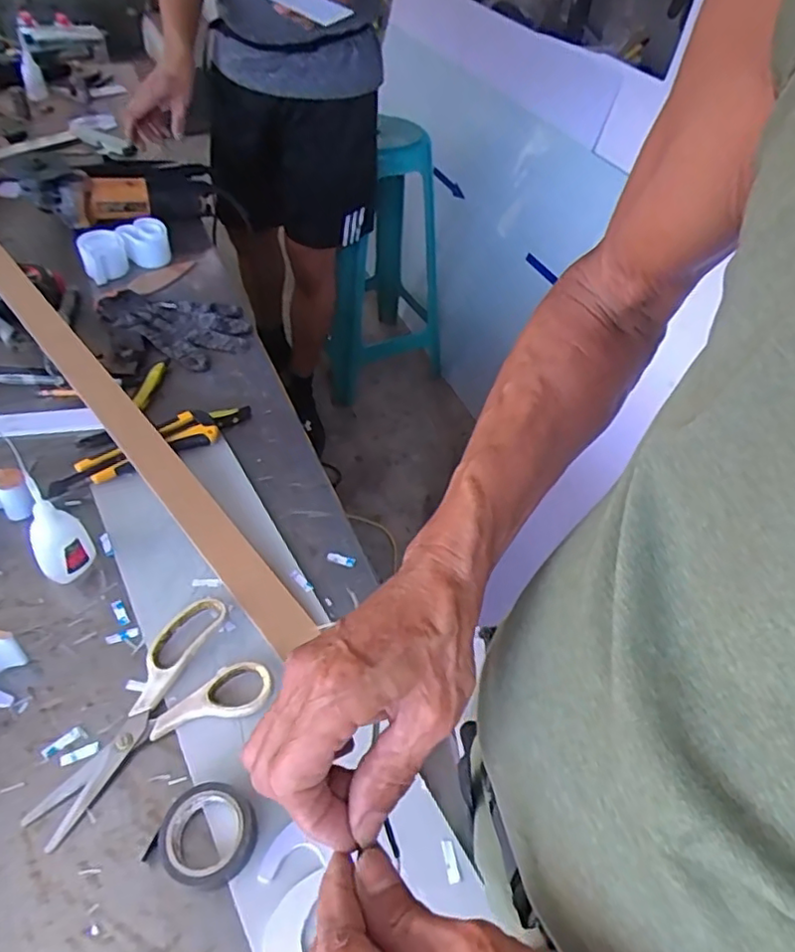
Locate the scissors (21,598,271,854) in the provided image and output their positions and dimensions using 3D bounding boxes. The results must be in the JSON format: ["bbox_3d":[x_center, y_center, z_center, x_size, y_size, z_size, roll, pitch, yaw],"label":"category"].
[{"bbox_3d":[-0.188,0.170,0.455,0.170,0.022,0.102,-27,55,-29],"label":"scissors"}]

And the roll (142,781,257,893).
[{"bbox_3d":[-0.125,0.231,0.400,0.066,0.025,0.058,1,46,-7],"label":"roll"}]

